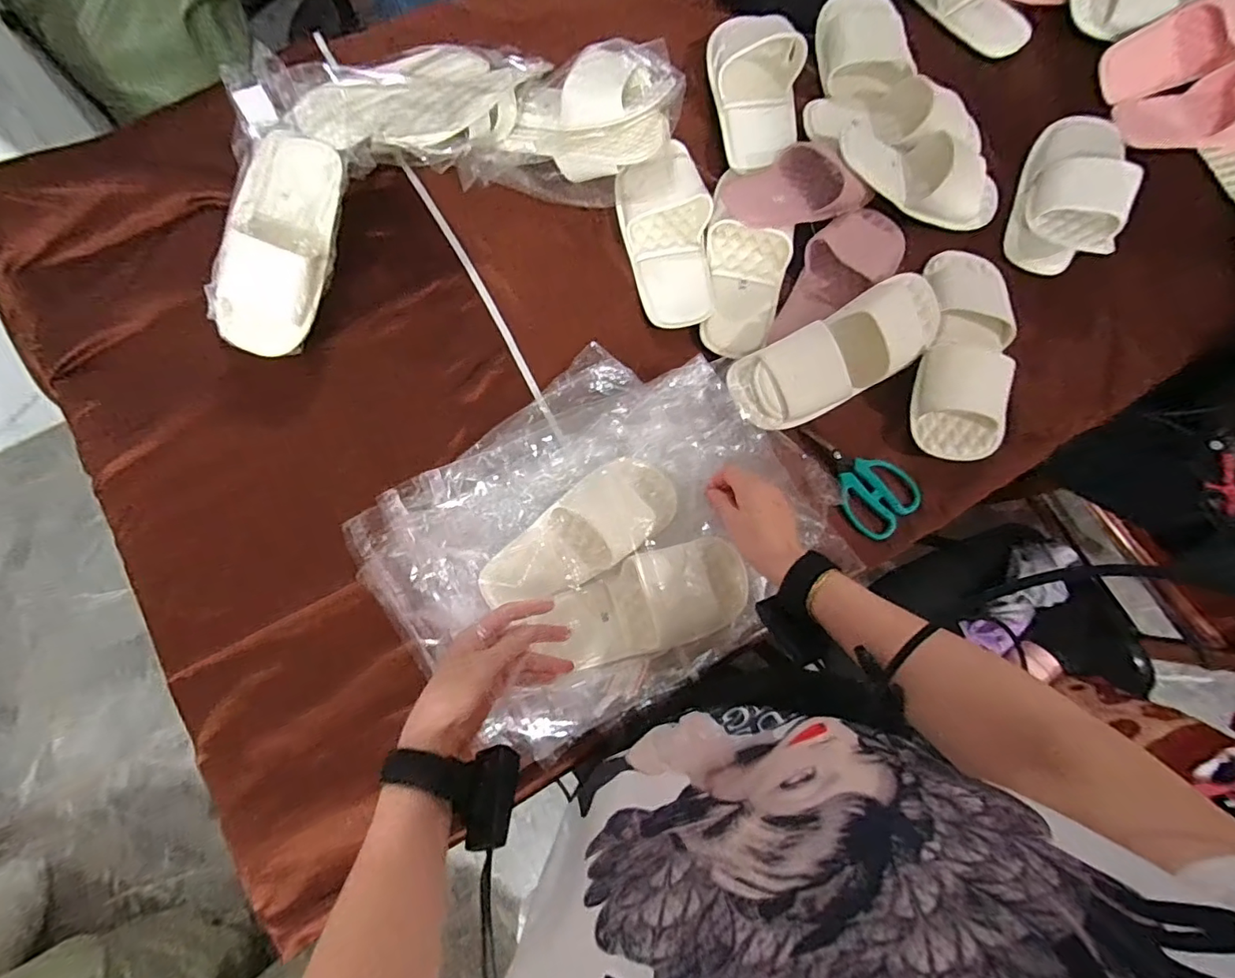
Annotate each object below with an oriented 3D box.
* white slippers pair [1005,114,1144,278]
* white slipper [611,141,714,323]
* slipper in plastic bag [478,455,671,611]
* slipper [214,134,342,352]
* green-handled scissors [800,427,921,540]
[{"bbox_3d":[0.572,-0.385,0.655,0.099,0.073,0.225,24,78,6],"label":"white slippers pair"},{"bbox_3d":[0.068,-0.326,0.660,0.115,0.050,0.247,-14,77,-3],"label":"white slipper"},{"bbox_3d":[-0.041,0.045,0.532,0.225,0.082,0.088,-29,78,-6],"label":"slipper in plastic bag"},{"bbox_3d":[-0.394,-0.284,0.604,0.114,0.057,0.248,11,77,3],"label":"slipper"},{"bbox_3d":[0.272,-0.014,0.599,0.142,0.018,0.085,44,81,10],"label":"green-handled scissors"}]

